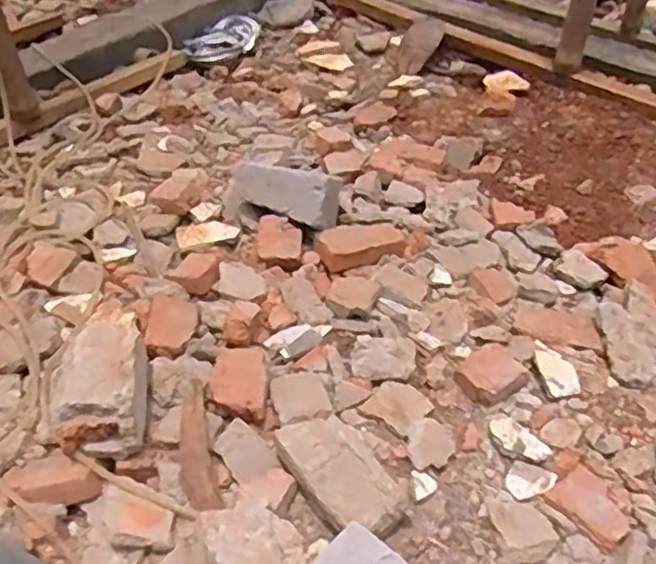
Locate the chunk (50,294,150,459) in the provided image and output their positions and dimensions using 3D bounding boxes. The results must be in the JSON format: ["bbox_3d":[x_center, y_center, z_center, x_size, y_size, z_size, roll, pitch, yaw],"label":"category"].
[{"bbox_3d":[-0.339,0.142,1.002,0.135,0.122,0.208,-5,43,-10],"label":"chunk"}]

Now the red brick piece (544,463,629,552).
[{"bbox_3d":[0.375,0.314,0.935,0.084,0.015,0.106,-28,50,-26],"label":"red brick piece"}]

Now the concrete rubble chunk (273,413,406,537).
[{"bbox_3d":[0.015,0.273,0.934,0.100,0.076,0.207,-23,49,-27],"label":"concrete rubble chunk"}]

